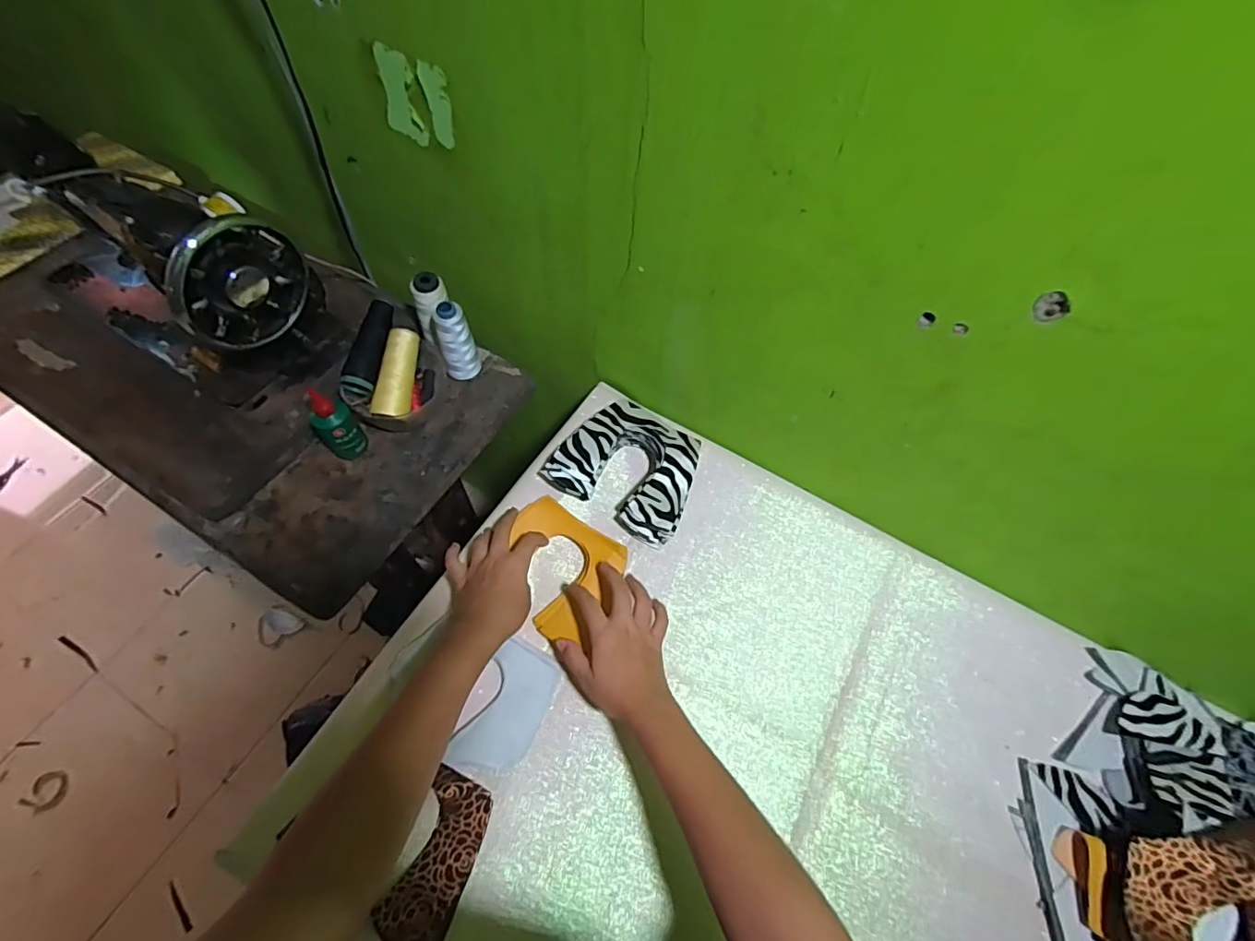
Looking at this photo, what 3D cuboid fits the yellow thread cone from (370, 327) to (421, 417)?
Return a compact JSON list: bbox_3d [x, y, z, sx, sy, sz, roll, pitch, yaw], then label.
[{"bbox_3d":[-0.281,-0.118,0.664,0.037,0.034,0.113,7,77,0],"label":"yellow thread cone"}]

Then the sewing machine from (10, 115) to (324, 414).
[{"bbox_3d":[-0.568,-0.264,0.636,0.407,0.201,0.169,31,64,12],"label":"sewing machine"}]

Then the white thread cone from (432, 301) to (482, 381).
[{"bbox_3d":[-0.215,-0.160,0.676,0.041,0.113,0.044,-19,65,-14],"label":"white thread cone"}]

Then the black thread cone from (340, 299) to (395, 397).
[{"bbox_3d":[-0.308,-0.150,0.649,0.041,0.038,0.115,10,77,1],"label":"black thread cone"}]

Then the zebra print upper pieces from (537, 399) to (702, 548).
[{"bbox_3d":[0.002,-0.005,0.639,0.166,0.049,0.139,28,67,9],"label":"zebra print upper pieces"}]

